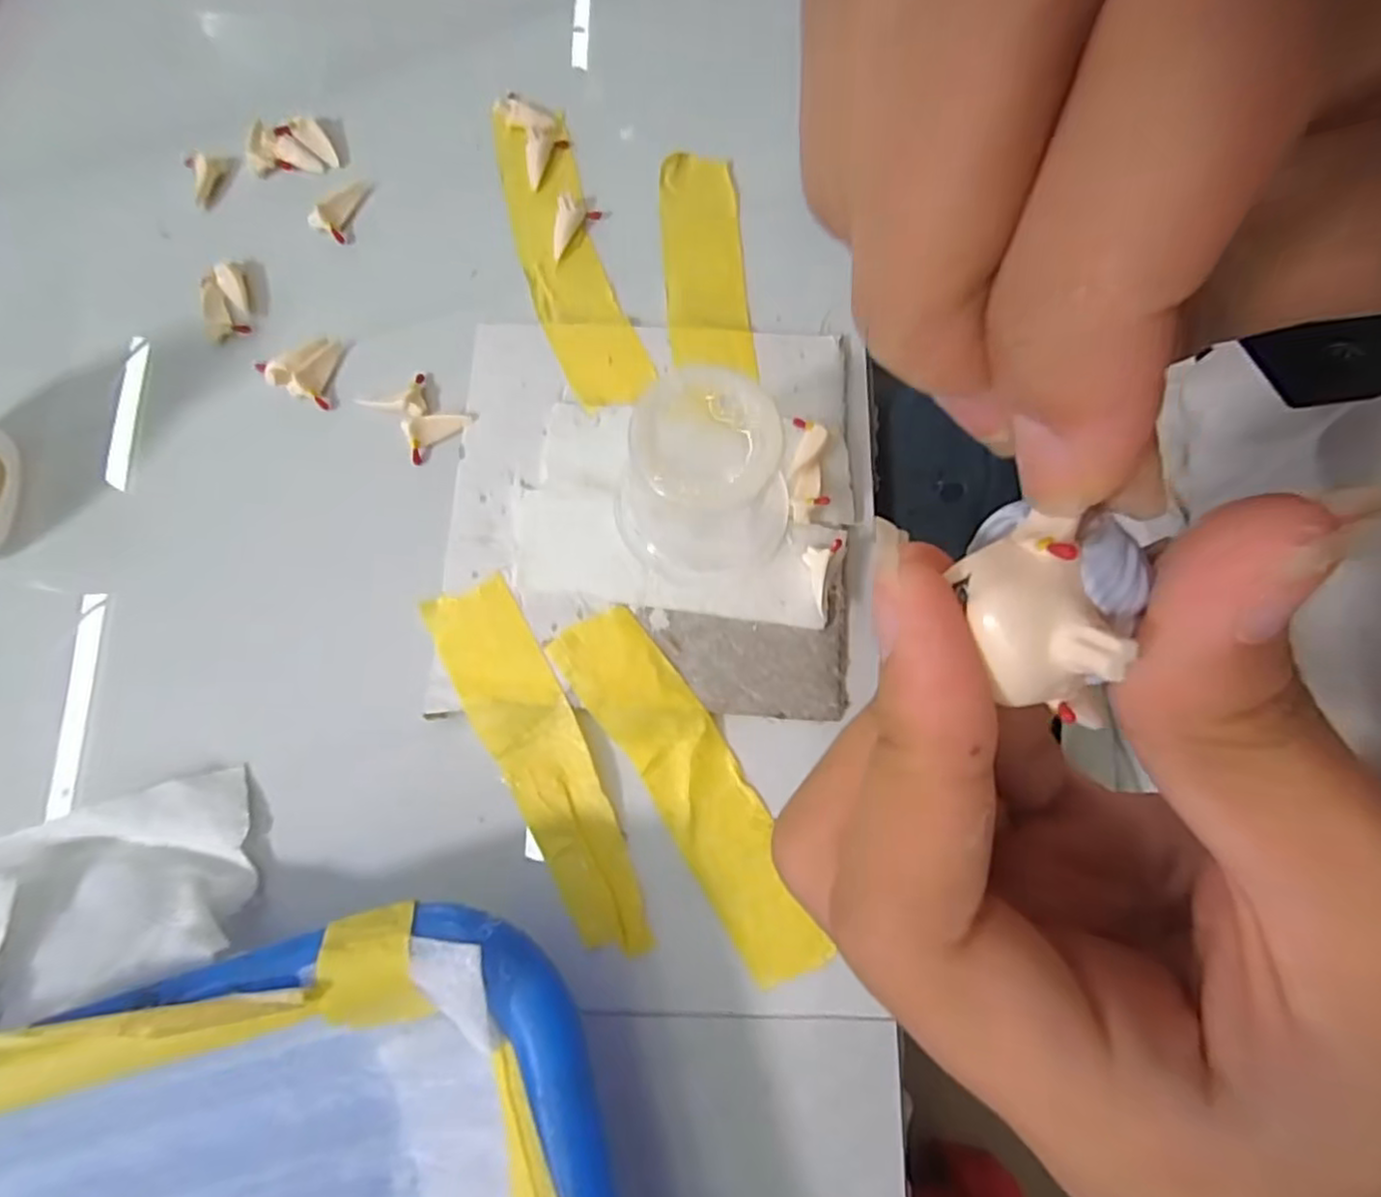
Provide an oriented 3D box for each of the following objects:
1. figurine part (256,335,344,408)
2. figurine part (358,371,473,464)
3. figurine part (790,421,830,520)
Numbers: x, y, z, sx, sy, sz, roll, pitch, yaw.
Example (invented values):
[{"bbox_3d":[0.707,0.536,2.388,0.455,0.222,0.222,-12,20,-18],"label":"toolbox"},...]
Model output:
[{"bbox_3d":[-0.096,-0.057,0.168,0.019,0.005,0.018,7,78,2],"label":"figurine part"},{"bbox_3d":[-0.065,-0.044,0.165,0.016,0.004,0.019,-39,80,-8],"label":"figurine part"},{"bbox_3d":[0.027,-0.029,0.155,0.008,0.007,0.024,3,77,1],"label":"figurine part"}]

